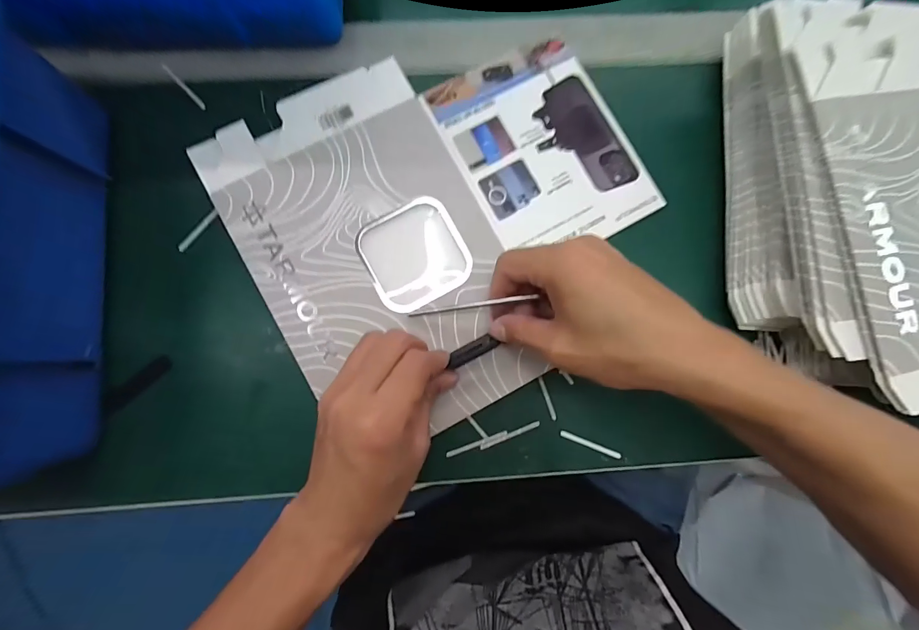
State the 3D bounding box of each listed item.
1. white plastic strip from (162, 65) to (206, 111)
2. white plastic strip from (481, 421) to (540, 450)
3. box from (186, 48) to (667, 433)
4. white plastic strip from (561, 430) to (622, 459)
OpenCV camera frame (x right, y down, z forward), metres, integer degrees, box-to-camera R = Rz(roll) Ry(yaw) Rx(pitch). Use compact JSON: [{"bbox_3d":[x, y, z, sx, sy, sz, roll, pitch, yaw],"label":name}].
[{"bbox_3d":[-0.194,-0.161,0.272,0.004,0.004,0.038,-43,90,-6],"label":"white plastic strip"},{"bbox_3d":[0.036,0.084,0.268,0.044,0.004,0.004,-21,88,-5],"label":"white plastic strip"},{"bbox_3d":[-0.004,-0.068,0.276,0.276,0.008,0.245,-28,88,-5],"label":"box"},{"bbox_3d":[0.092,0.091,0.270,0.045,0.004,0.004,22,85,-2],"label":"white plastic strip"}]

